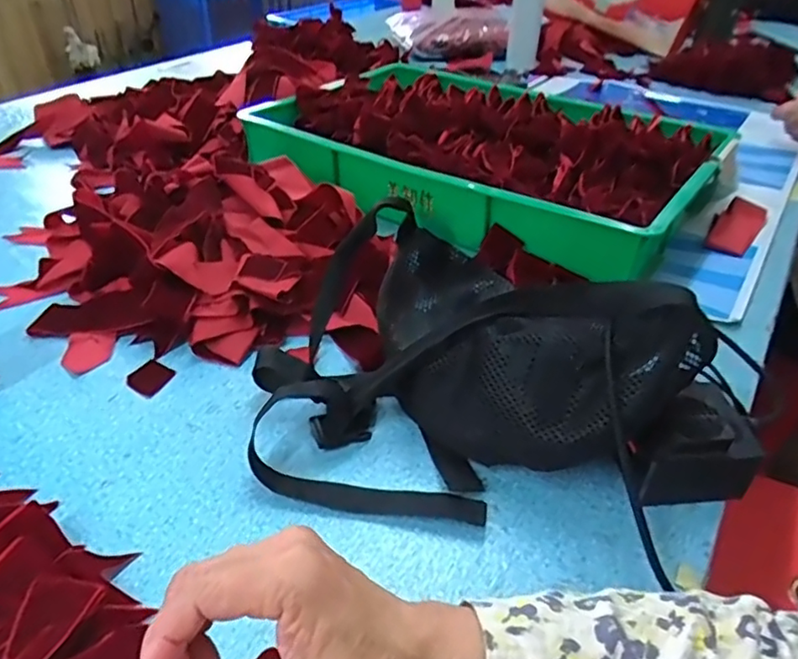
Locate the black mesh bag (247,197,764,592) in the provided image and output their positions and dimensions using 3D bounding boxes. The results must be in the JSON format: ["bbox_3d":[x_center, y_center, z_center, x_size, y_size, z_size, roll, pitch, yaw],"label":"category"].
[{"bbox_3d":[0.071,0.020,0.427,0.342,0.129,0.228,12,38,14],"label":"black mesh bag"}]

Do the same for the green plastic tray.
[{"bbox_3d":[0.105,-0.246,0.801,0.556,0.092,0.376,26,43,28],"label":"green plastic tray"}]

